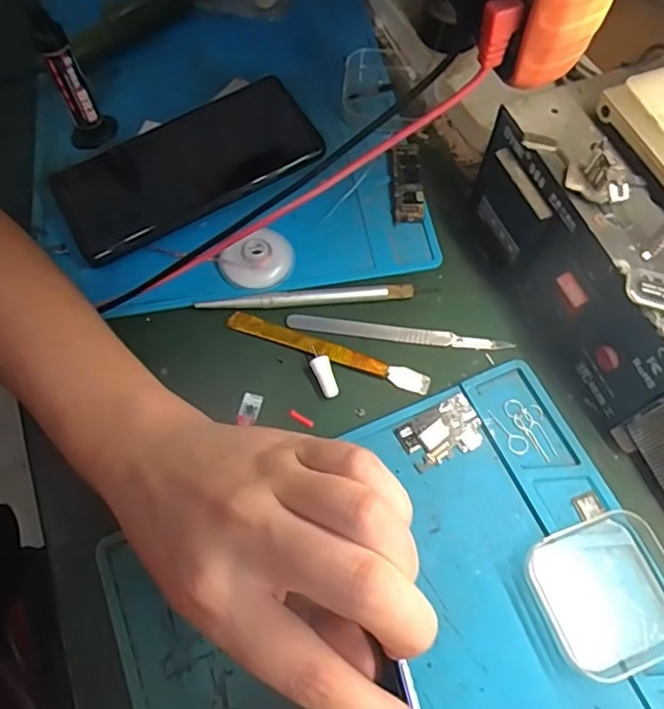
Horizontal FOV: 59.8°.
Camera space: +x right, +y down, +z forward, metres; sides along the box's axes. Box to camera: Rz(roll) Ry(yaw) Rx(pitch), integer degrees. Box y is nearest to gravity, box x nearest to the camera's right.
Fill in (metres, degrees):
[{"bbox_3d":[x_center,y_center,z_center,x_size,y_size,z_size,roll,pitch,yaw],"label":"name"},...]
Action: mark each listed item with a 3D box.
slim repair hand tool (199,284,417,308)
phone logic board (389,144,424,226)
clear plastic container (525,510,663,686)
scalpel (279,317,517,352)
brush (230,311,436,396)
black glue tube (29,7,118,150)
[{"bbox_3d":[-0.015,-0.035,0.343,0.126,0.006,0.008,-4,65,-2],"label":"slim repair hand tool"},{"bbox_3d":[0.048,-0.113,0.375,0.020,0.006,0.062,-2,65,-1],"label":"phone logic board"},{"bbox_3d":[0.130,0.112,0.268,0.062,0.016,0.065,-19,67,-8],"label":"clear plastic container"},{"bbox_3d":[0.038,-0.011,0.336,0.129,0.007,0.010,6,65,3],"label":"scalpel"},{"bbox_3d":[-0.003,-0.002,0.331,0.119,0.007,0.012,18,67,9],"label":"brush"},{"bbox_3d":[-0.165,-0.168,0.365,0.030,0.093,0.024,-31,68,-12],"label":"black glue tube"}]

